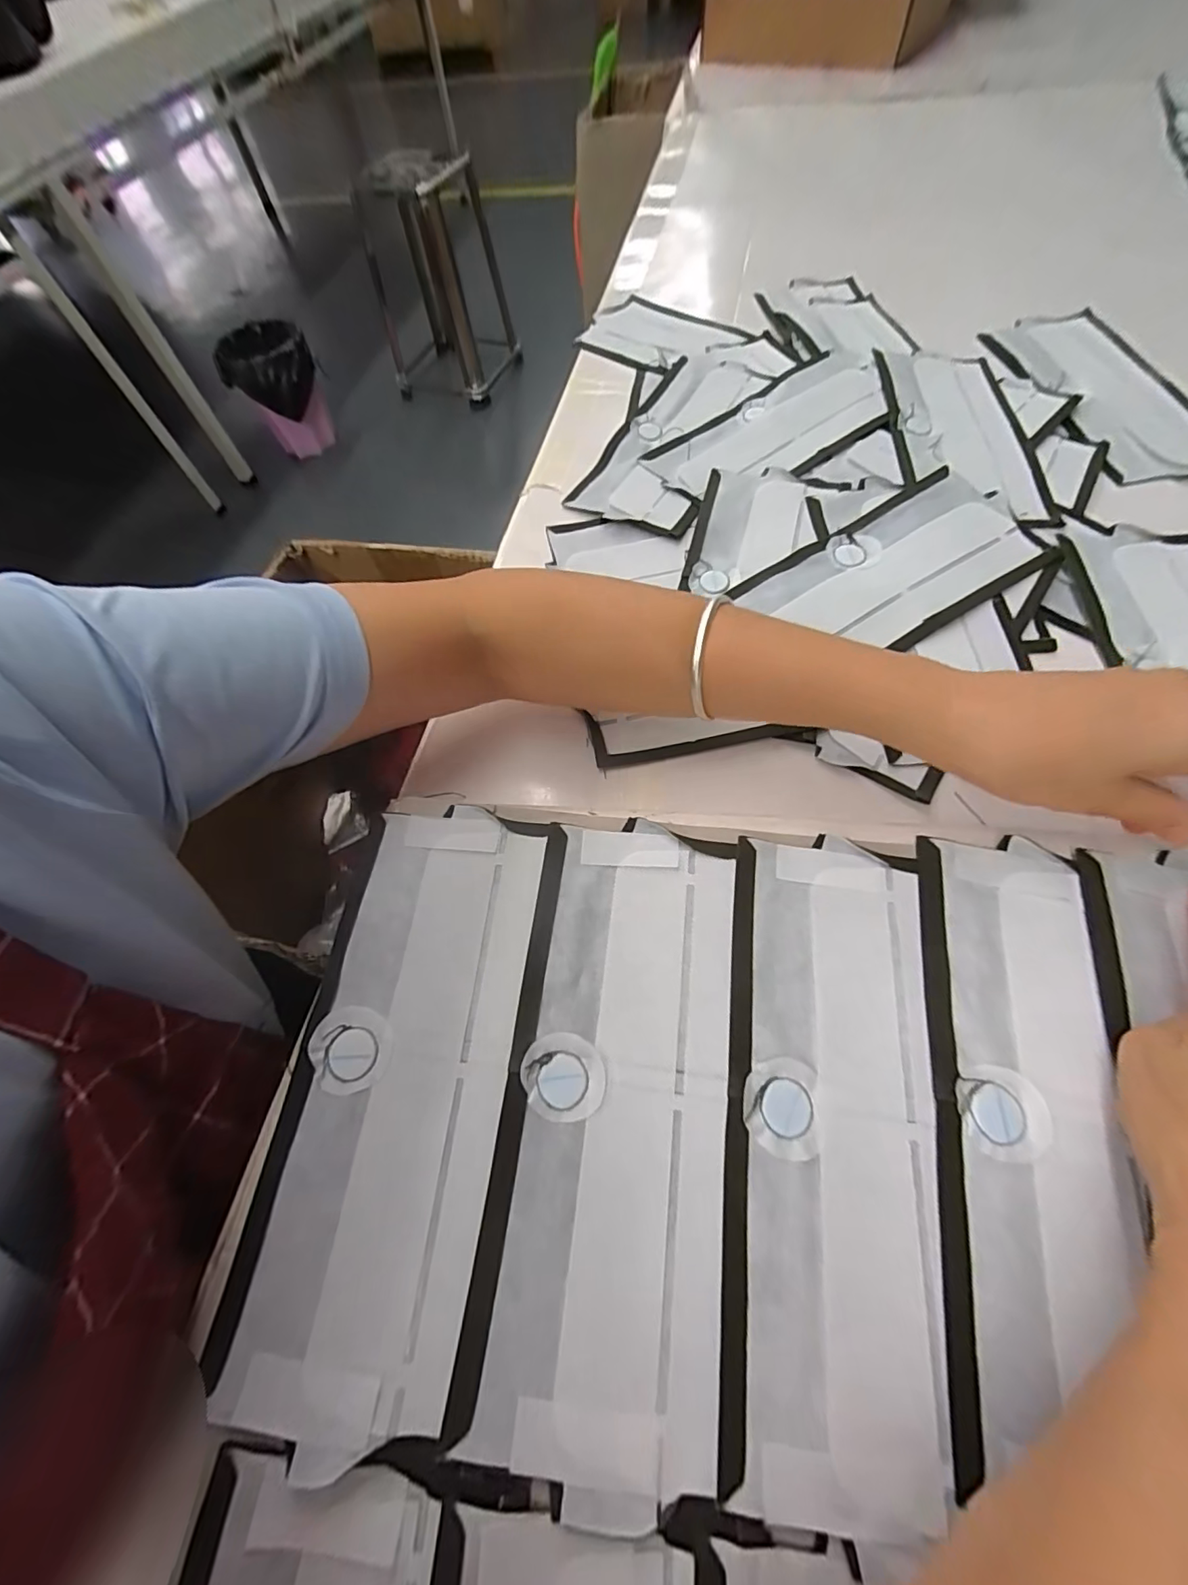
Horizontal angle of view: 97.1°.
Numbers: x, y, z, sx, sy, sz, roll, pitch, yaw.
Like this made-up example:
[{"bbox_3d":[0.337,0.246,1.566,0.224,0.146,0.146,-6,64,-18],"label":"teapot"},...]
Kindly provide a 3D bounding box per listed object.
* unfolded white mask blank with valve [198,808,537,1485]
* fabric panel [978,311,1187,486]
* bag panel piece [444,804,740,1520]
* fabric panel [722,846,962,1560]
[{"bbox_3d":[-0.086,0.120,0.233,0.094,0.008,0.234,3,65,7],"label":"unfolded white mask blank with valve"},{"bbox_3d":[0.445,-0.347,0.456,0.106,0.008,0.226,-12,66,-1],"label":"fabric panel"},{"bbox_3d":[0.010,0.127,0.224,0.094,0.007,0.235,5,63,6],"label":"bag panel piece"},{"bbox_3d":[0.100,0.134,0.218,0.082,0.009,0.231,6,63,6],"label":"fabric panel"}]

